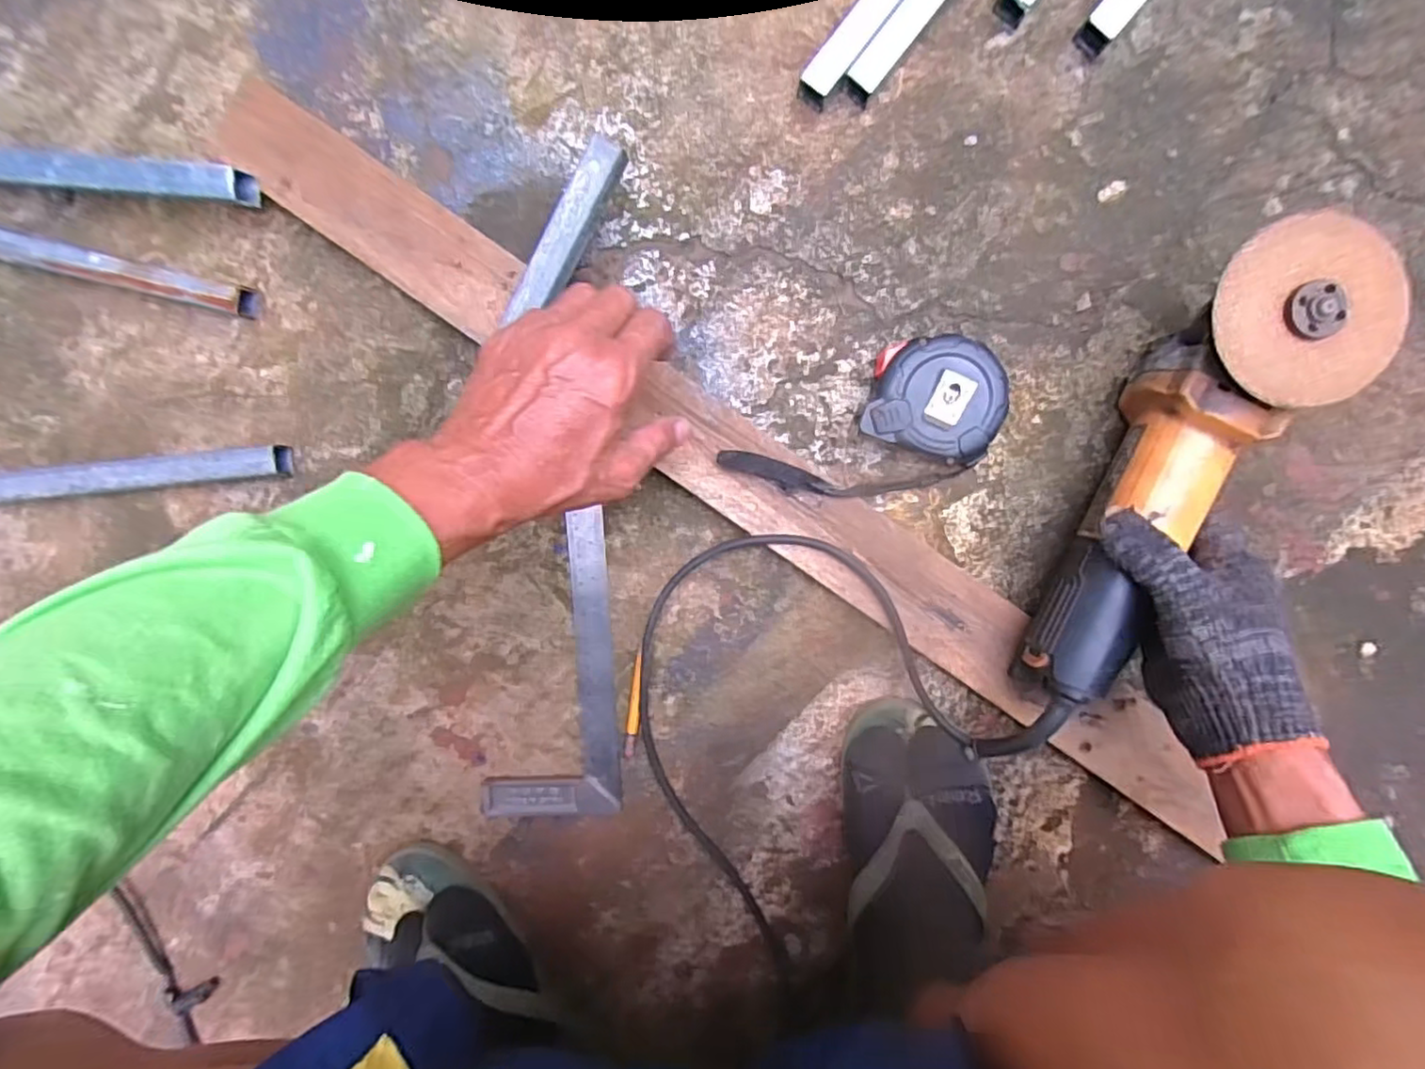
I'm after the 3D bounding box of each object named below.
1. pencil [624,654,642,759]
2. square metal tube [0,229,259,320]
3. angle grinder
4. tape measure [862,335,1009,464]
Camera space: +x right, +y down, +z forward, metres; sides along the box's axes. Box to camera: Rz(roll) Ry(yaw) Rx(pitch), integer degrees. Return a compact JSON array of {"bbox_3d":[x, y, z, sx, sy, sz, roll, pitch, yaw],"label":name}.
[{"bbox_3d":[-0.056,0.125,0.471,0.009,0.005,0.078,7,98,2],"label":"pencil"},{"bbox_3d":[-0.500,-0.200,0.443,0.371,0.028,0.021,13,98,1],"label":"square metal tube"},{"bbox_3d":[0.273,-0.032,0.390,0.088,0.072,0.288,25,104,-1],"label":"angle grinder"},{"bbox_3d":[0.142,-0.089,0.423,0.081,0.037,0.073,10,98,1],"label":"tape measure"}]

